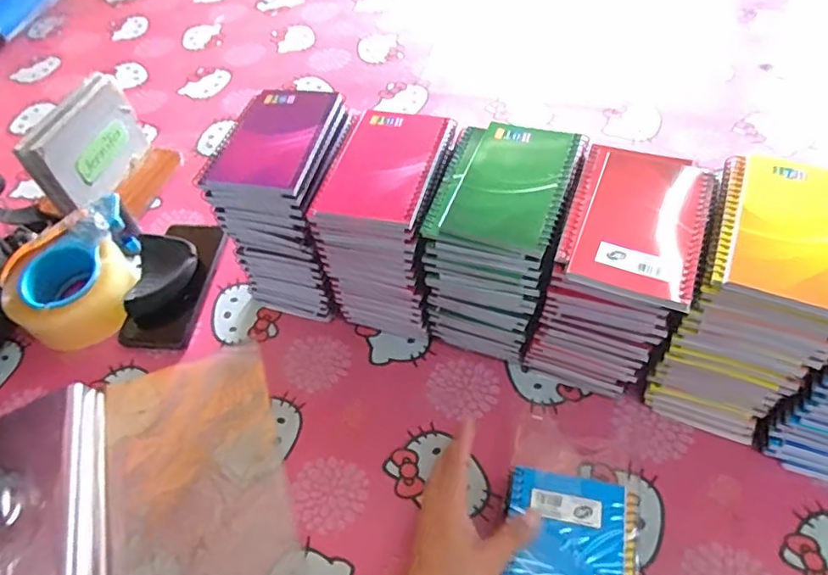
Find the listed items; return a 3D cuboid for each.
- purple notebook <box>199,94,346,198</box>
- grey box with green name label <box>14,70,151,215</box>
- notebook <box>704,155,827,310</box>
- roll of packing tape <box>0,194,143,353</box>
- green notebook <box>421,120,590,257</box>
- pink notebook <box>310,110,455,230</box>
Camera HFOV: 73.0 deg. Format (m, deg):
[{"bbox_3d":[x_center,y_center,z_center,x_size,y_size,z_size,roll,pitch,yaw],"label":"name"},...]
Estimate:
[{"bbox_3d":[-0.128,-0.136,0.506,0.094,0.013,0.130,8,55,11],"label":"purple notebook"},{"bbox_3d":[-0.401,-0.172,0.695,0.035,0.131,0.157,7,54,10],"label":"grey box with green name label"},{"bbox_3d":[0.260,-0.041,0.384,0.093,0.012,0.126,17,57,17],"label":"notebook"},{"bbox_3d":[-0.362,-0.010,0.608,0.137,0.065,0.127,-2,53,3],"label":"roll of packing tape"},{"bbox_3d":[0.074,-0.085,0.448,0.102,0.014,0.128,13,56,14],"label":"green notebook"},{"bbox_3d":[-0.024,-0.104,0.470,0.088,0.009,0.127,12,55,14],"label":"pink notebook"}]

